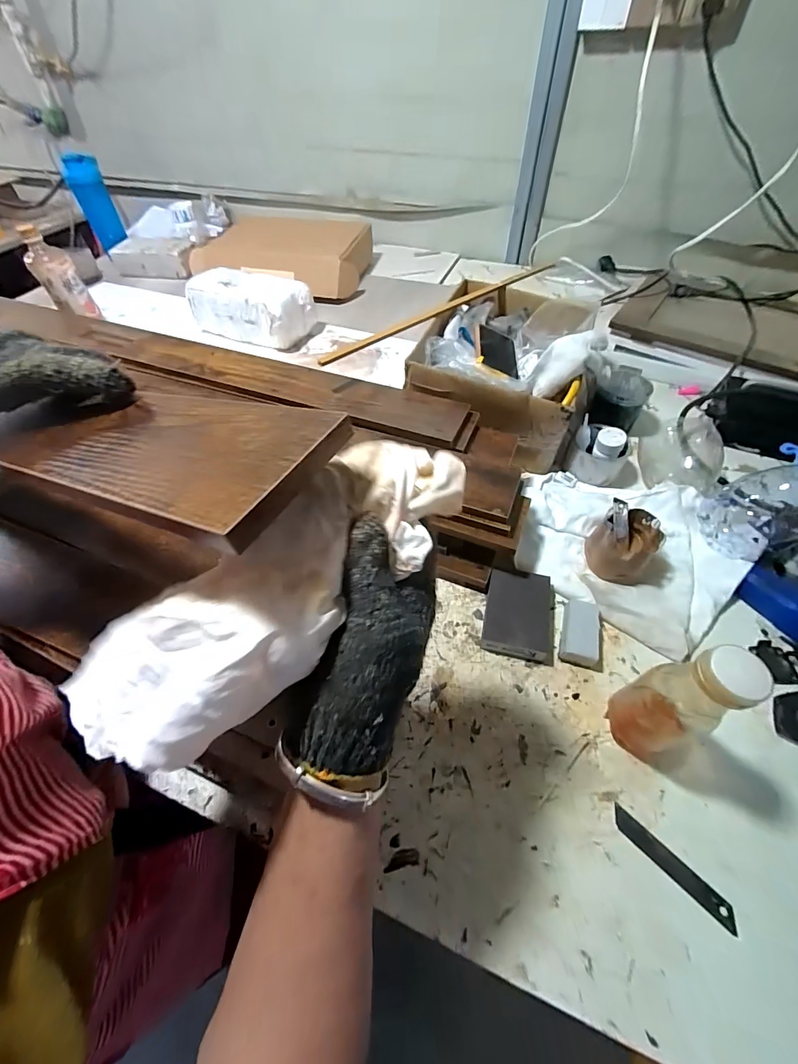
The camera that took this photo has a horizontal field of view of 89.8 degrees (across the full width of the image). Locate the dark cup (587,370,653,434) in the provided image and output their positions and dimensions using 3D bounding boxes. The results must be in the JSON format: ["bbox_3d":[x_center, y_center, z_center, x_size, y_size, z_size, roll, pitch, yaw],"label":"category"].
[{"bbox_3d":[0.362,-0.219,0.660,0.077,0.062,0.082,22,56,17],"label":"dark cup"}]

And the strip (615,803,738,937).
[{"bbox_3d":[0.223,0.272,0.328,0.017,0.004,0.096,-38,61,-25],"label":"strip"}]

